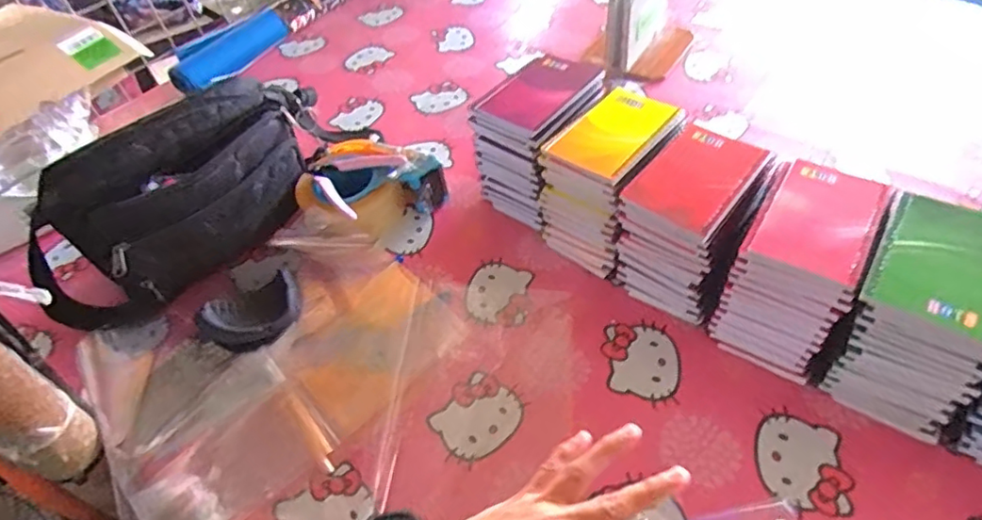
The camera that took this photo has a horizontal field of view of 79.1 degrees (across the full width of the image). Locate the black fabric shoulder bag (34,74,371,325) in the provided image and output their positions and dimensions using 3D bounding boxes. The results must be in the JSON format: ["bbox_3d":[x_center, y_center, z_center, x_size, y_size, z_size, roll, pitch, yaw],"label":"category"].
[{"bbox_3d":[-0.319,-0.076,0.659,0.380,0.174,0.095,-37,55,-24],"label":"black fabric shoulder bag"}]

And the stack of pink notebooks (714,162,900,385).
[{"bbox_3d":[0.280,0.007,0.551,0.093,0.135,0.137,25,56,25],"label":"stack of pink notebooks"}]

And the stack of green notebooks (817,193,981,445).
[{"bbox_3d":[0.361,0.046,0.504,0.104,0.139,0.134,26,57,25],"label":"stack of green notebooks"}]

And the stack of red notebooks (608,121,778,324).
[{"bbox_3d":[0.197,-0.037,0.599,0.096,0.136,0.125,29,58,27],"label":"stack of red notebooks"}]

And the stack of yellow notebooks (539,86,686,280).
[{"bbox_3d":[0.130,-0.087,0.649,0.101,0.133,0.140,34,60,29],"label":"stack of yellow notebooks"}]

